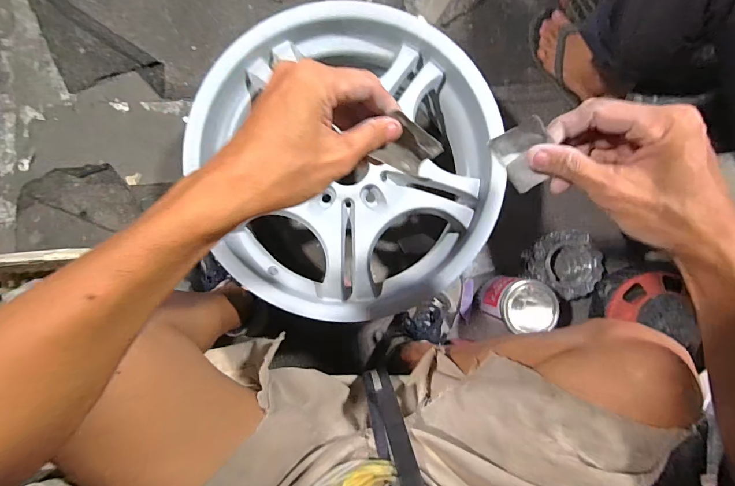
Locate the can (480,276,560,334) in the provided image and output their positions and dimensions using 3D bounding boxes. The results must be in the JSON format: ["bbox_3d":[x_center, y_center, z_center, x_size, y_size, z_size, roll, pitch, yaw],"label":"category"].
[{"bbox_3d":[0.279,0.112,0.696,0.100,0.130,0.094,4,89,-5],"label":"can"}]

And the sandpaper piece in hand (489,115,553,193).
[{"bbox_3d":[0.120,-0.065,0.285,0.029,0.042,0.047,-27,90,-2],"label":"sandpaper piece in hand"}]

